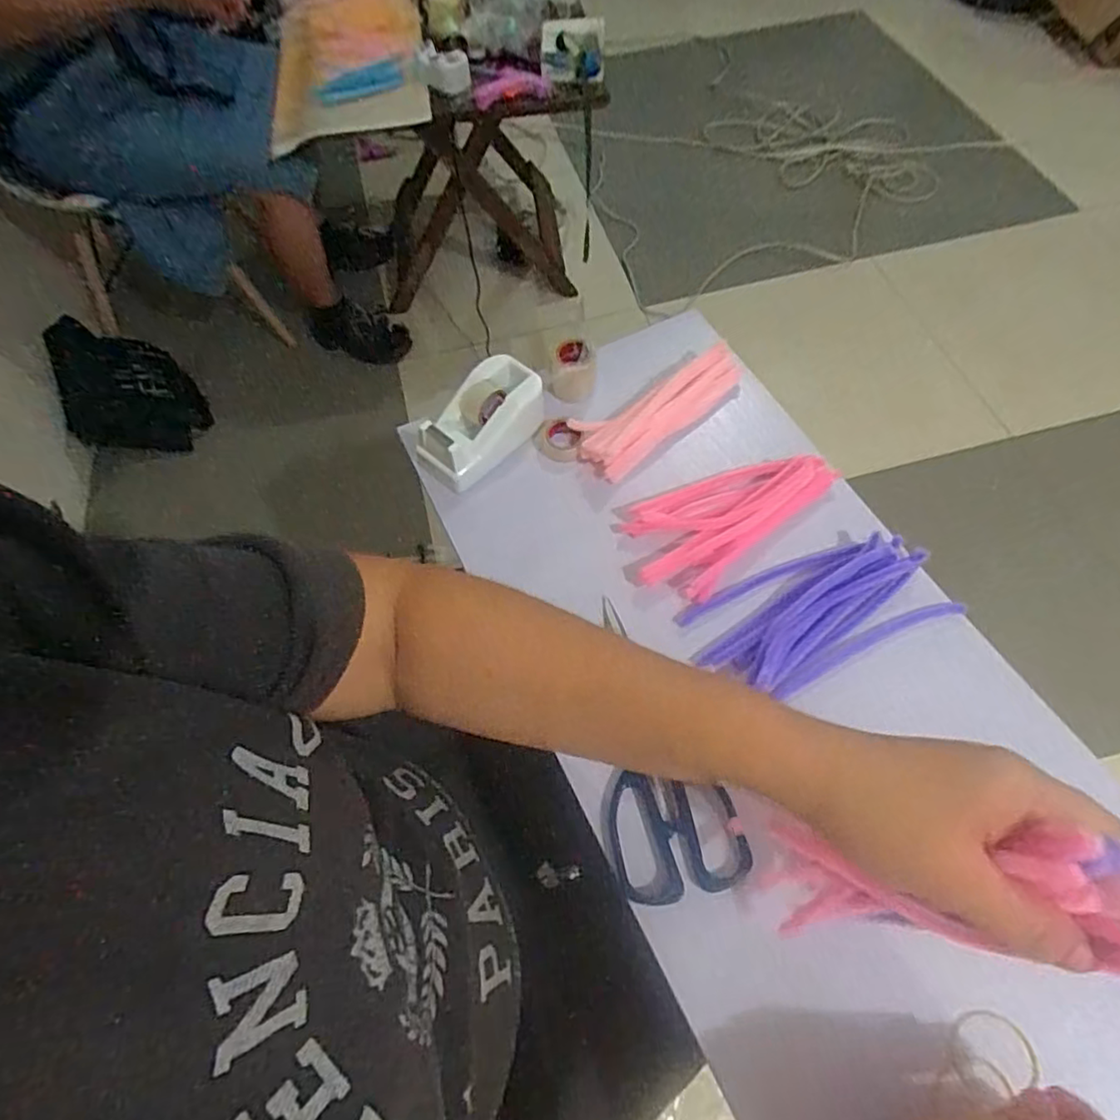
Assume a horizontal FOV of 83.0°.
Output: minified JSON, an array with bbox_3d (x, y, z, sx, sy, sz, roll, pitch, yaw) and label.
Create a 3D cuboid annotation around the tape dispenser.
[{"bbox_3d":[-0.058,-0.102,0.472,0.052,0.038,0.099,36,70,19],"label":"tape dispenser"}]

